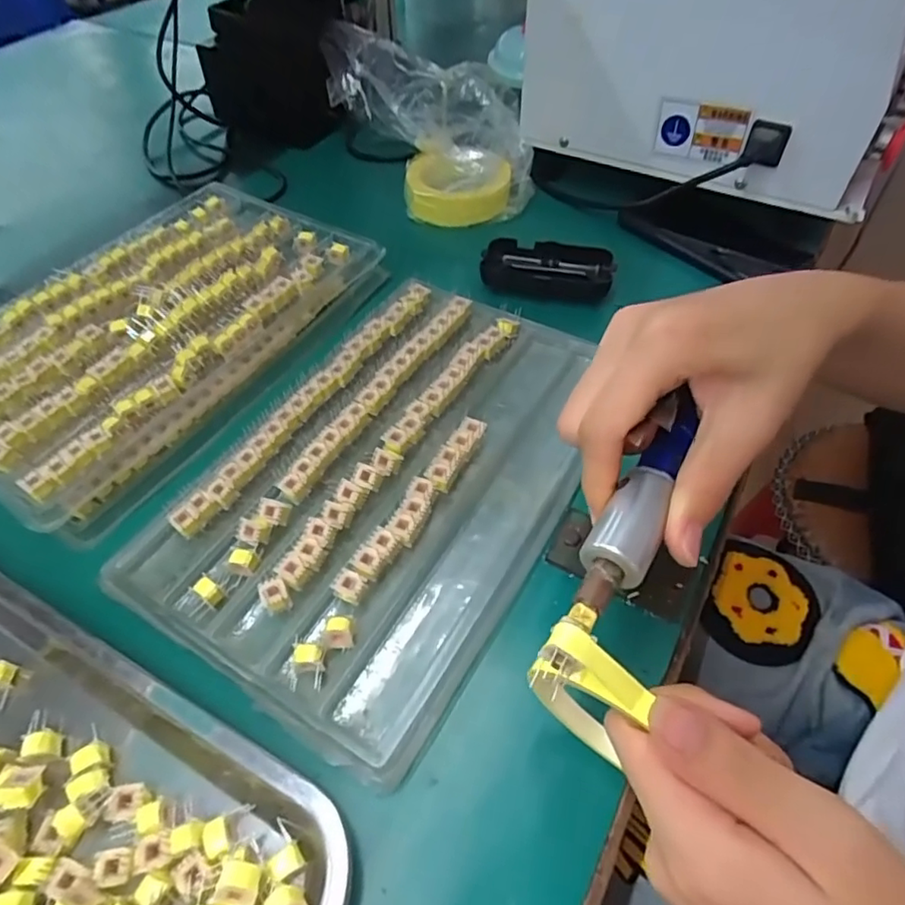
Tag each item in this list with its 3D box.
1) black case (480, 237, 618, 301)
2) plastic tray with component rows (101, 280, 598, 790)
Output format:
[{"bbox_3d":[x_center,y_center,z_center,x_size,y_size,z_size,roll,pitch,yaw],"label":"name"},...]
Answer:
[{"bbox_3d":[0.081,-0.157,0.508,0.109,0.029,0.053,9,52,8],"label":"black case"},{"bbox_3d":[-0.034,0.007,0.383,0.201,0.031,0.319,25,56,20],"label":"plastic tray with component rows"}]

